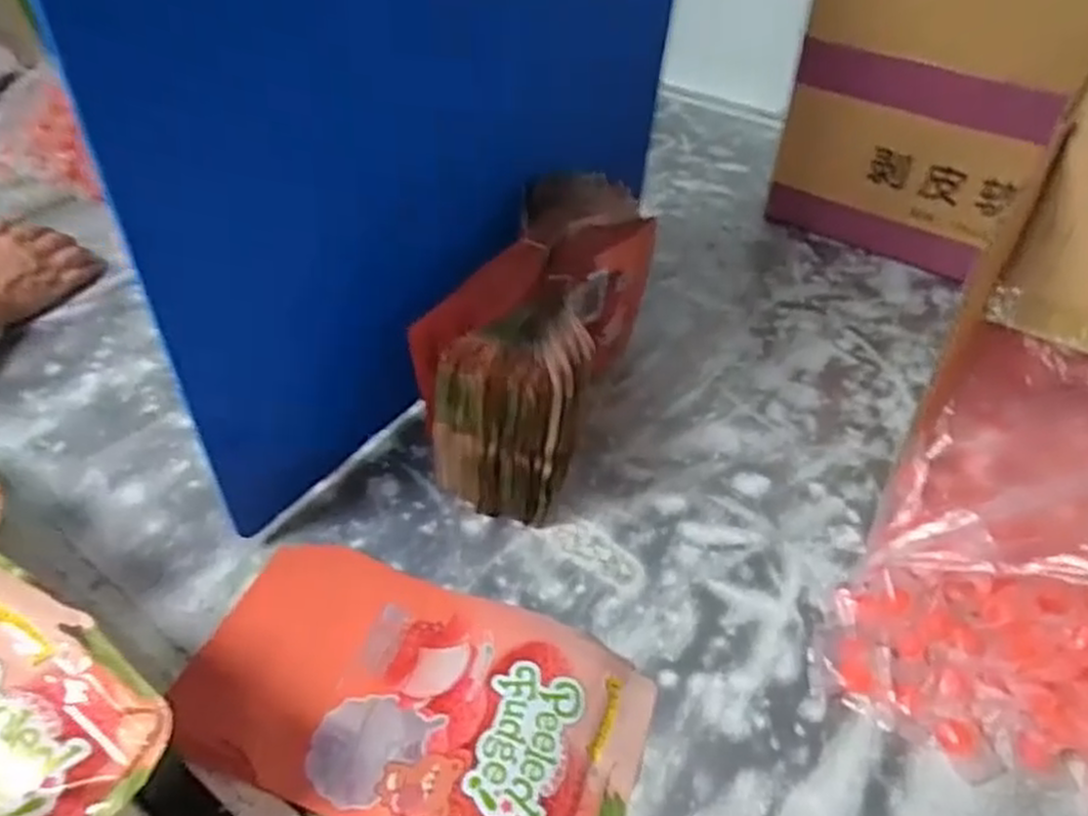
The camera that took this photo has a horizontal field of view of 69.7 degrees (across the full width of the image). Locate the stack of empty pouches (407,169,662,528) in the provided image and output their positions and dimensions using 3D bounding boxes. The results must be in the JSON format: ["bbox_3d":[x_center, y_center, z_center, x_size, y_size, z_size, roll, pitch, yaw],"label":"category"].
[{"bbox_3d":[-0.005,-0.060,0.679,0.135,0.175,0.265,14,46,16],"label":"stack of empty pouches"}]

